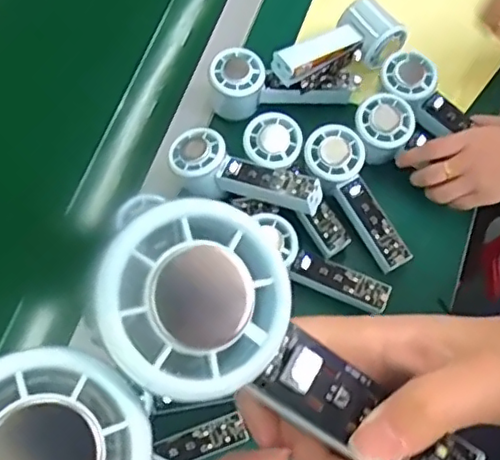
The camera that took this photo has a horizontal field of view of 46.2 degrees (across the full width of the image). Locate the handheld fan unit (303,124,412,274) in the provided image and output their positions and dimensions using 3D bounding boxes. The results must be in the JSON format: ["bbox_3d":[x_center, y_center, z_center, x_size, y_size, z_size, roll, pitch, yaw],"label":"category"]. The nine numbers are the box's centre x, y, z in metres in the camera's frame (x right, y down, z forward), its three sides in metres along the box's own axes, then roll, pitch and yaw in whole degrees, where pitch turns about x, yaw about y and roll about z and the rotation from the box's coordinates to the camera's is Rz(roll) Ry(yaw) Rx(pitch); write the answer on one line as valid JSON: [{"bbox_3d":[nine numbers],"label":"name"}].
[{"bbox_3d":[0.106,-0.032,0.576,0.055,0.029,0.151,-29,87,-8],"label":"handheld fan unit"}]

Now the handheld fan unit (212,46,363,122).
[{"bbox_3d":[0.039,-0.162,0.627,0.158,0.049,0.054,-7,69,0],"label":"handheld fan unit"}]

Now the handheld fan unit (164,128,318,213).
[{"bbox_3d":[-0.006,-0.052,0.573,0.157,0.043,0.057,24,72,11],"label":"handheld fan unit"}]

